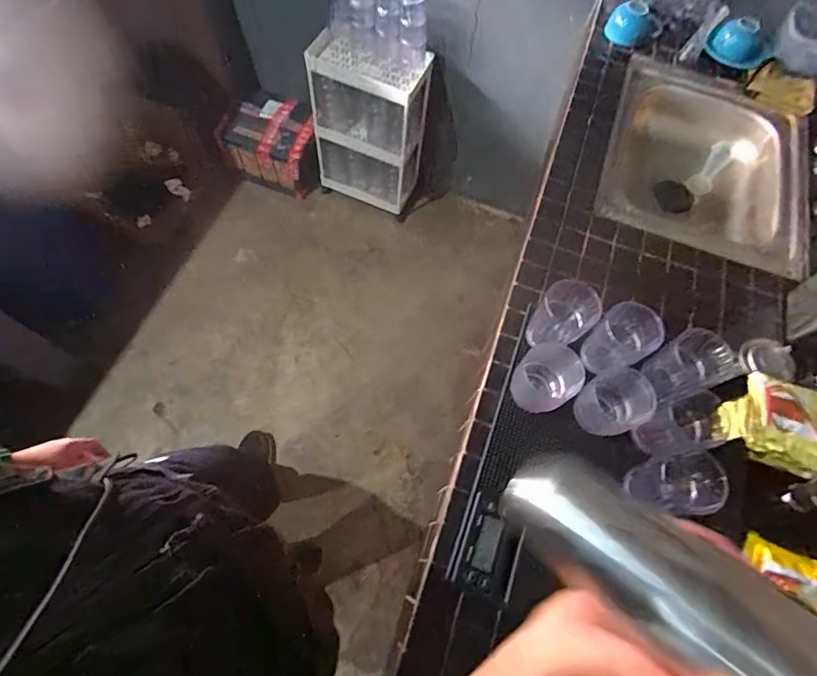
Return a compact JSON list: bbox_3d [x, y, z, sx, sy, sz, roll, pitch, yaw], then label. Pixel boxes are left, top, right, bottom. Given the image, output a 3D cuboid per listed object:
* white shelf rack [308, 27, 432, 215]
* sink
[{"bbox_3d":[-0.136,-0.761,1.628,0.360,0.532,0.218,20,66,6],"label":"white shelf rack"},{"bbox_3d":[0.638,-0.350,1.029,0.426,0.159,0.533,20,66,6],"label":"sink"}]

